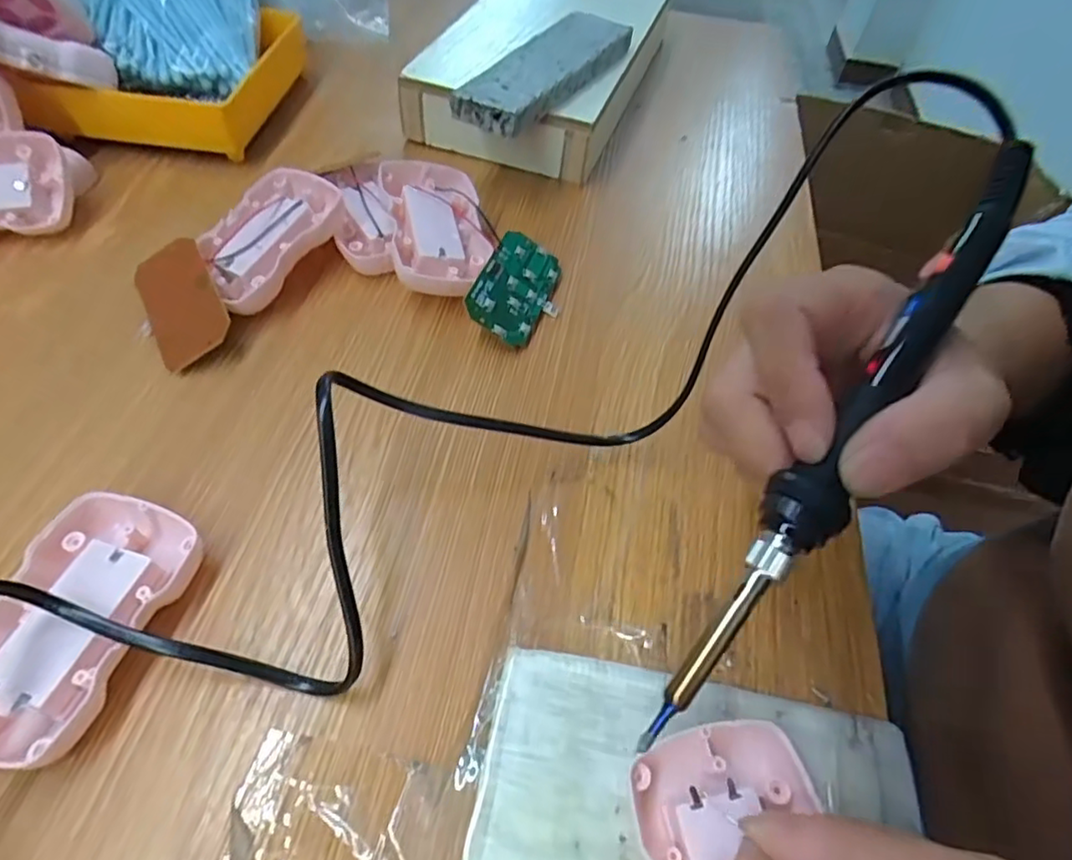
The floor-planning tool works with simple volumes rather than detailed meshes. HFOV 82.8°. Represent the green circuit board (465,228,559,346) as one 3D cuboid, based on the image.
[{"bbox_3d":[-0.009,-0.076,0.327,0.042,0.004,0.069,34,57,-12],"label":"green circuit board"}]

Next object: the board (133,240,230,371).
[{"bbox_3d":[-0.177,-0.064,0.302,0.037,0.004,0.069,-32,70,1],"label":"board"}]

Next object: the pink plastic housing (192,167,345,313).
[{"bbox_3d":[-0.144,-0.102,0.328,0.055,0.017,0.087,21,67,11],"label":"pink plastic housing"}]

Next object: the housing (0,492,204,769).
[{"bbox_3d":[-0.161,0.066,0.212,0.054,0.023,0.089,18,54,9],"label":"housing"}]

